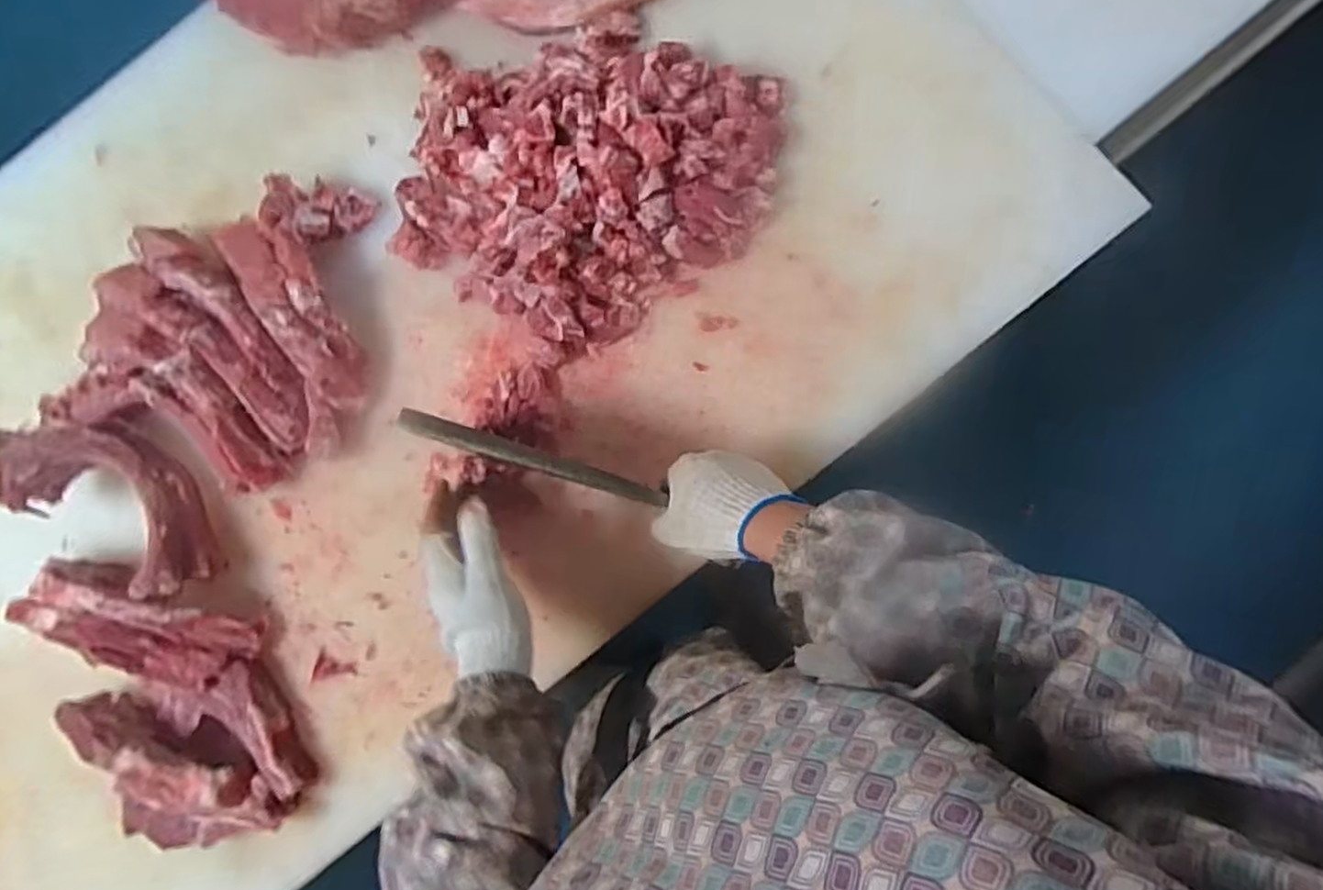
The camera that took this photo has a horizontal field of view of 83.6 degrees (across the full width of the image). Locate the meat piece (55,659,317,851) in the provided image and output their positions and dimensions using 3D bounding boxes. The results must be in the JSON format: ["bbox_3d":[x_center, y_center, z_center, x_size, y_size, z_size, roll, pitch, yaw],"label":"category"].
[{"bbox_3d":[-0.457,0.303,0.708,0.217,0.067,0.166,-15,85,4],"label":"meat piece"}]

